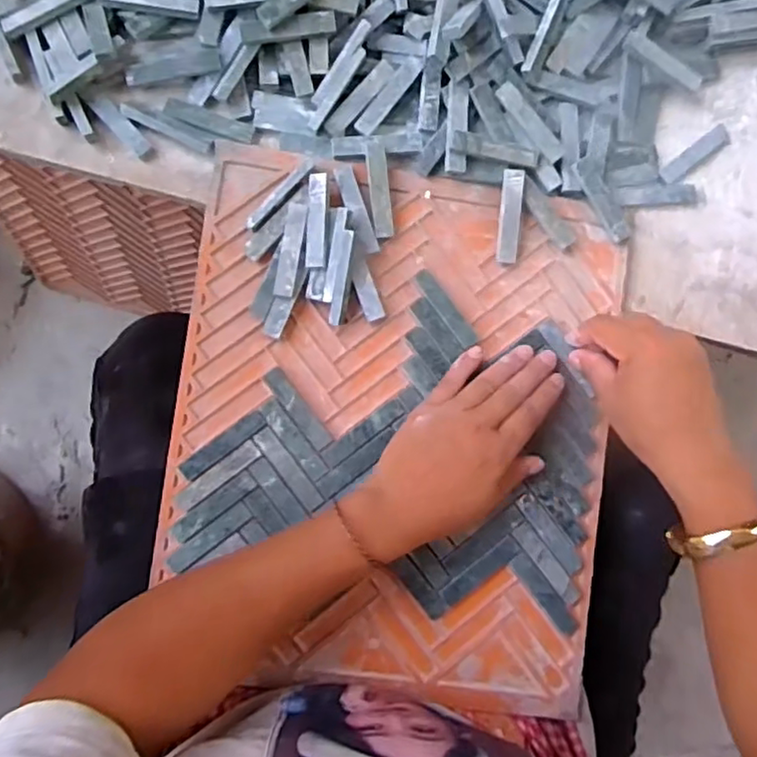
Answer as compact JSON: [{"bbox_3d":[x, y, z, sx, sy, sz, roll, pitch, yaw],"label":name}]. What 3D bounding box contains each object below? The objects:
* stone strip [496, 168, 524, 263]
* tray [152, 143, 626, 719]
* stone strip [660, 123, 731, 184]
[{"bbox_3d":[0.091,-0.111,0.445,0.014,0.009,0.062,3,99,-5],"label":"stone strip"},{"bbox_3d":[0.013,0.032,0.436,0.288,0.019,0.344,8,86,-4],"label":"tray"},{"bbox_3d":[0.229,-0.160,0.464,0.061,0.004,0.015,-37,90,-6],"label":"stone strip"}]

